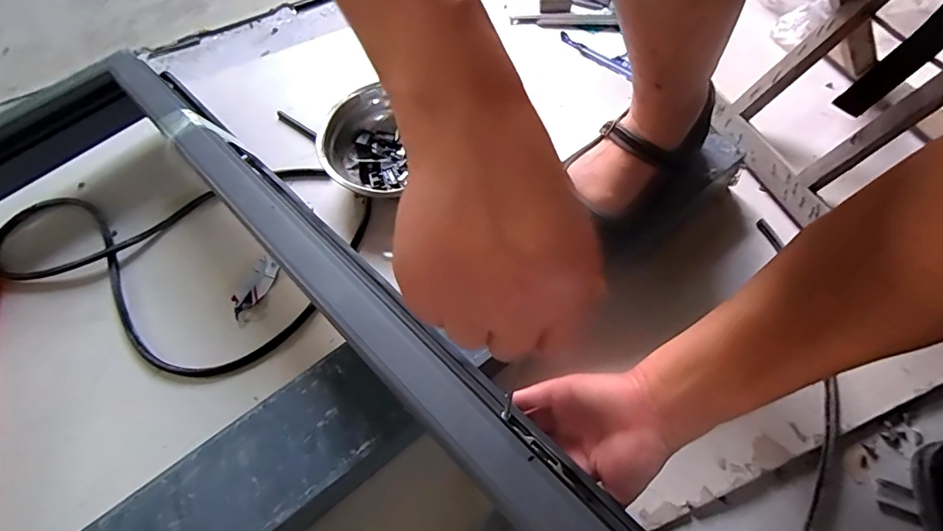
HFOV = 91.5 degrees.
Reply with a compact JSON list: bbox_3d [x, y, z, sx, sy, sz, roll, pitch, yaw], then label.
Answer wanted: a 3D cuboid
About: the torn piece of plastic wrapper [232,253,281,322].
[{"bbox_3d":[-0.254,0.026,0.537,0.031,0.006,0.077,16,62,14],"label":"torn piece of plastic wrapper"}]

